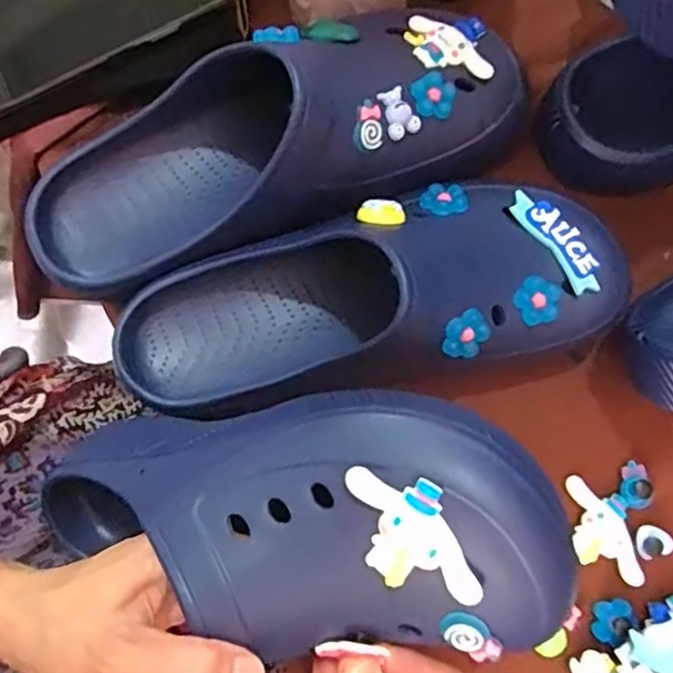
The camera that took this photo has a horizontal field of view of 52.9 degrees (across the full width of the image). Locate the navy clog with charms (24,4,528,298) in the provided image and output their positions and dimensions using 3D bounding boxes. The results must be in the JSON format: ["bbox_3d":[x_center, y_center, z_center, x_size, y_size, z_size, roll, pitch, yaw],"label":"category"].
[{"bbox_3d":[-0.037,-0.114,0.364,0.278,0.085,0.110,-22,80,-4],"label":"navy clog with charms"}]

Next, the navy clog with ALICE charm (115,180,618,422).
[{"bbox_3d":[0.015,-0.021,0.364,0.272,0.091,0.101,-11,80,-2],"label":"navy clog with ALICE charm"}]

